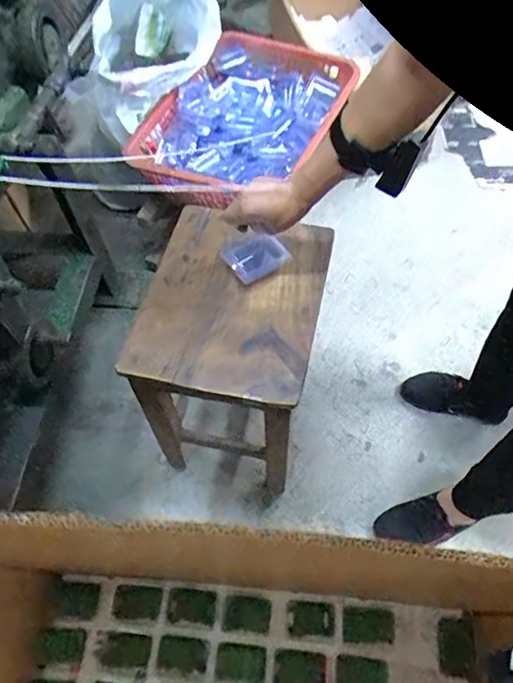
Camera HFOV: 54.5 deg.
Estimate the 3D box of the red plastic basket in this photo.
[{"bbox_3d":[-0.013,-0.516,1.174,0.369,0.112,0.513,28,64,18],"label":"red plastic basket"}]

